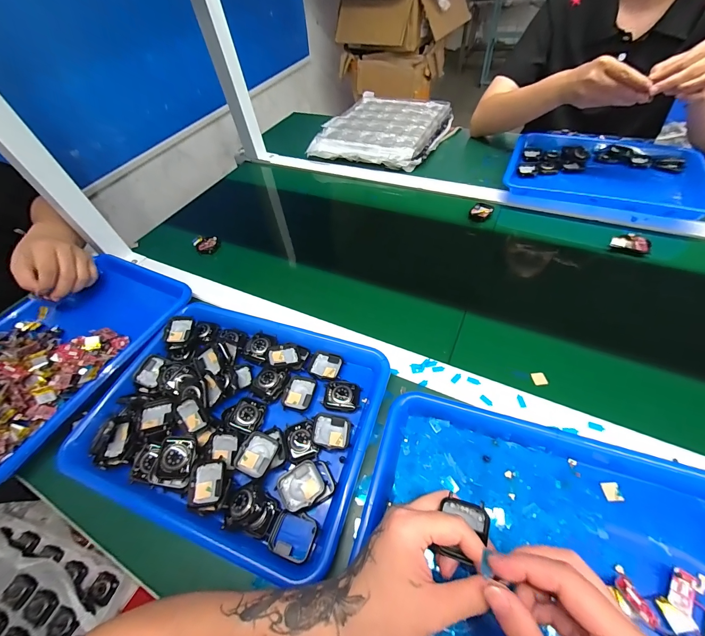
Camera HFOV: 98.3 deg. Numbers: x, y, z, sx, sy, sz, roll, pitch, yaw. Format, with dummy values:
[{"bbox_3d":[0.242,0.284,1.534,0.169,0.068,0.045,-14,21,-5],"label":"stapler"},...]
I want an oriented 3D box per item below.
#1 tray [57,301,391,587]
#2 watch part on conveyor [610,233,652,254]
[{"bbox_3d":[-0.143,0.112,0.379,0.338,0.038,0.262,14,56,17],"label":"tray"},{"bbox_3d":[0.464,-0.126,0.510,0.056,0.018,0.032,11,56,15],"label":"watch part on conveyor"}]

